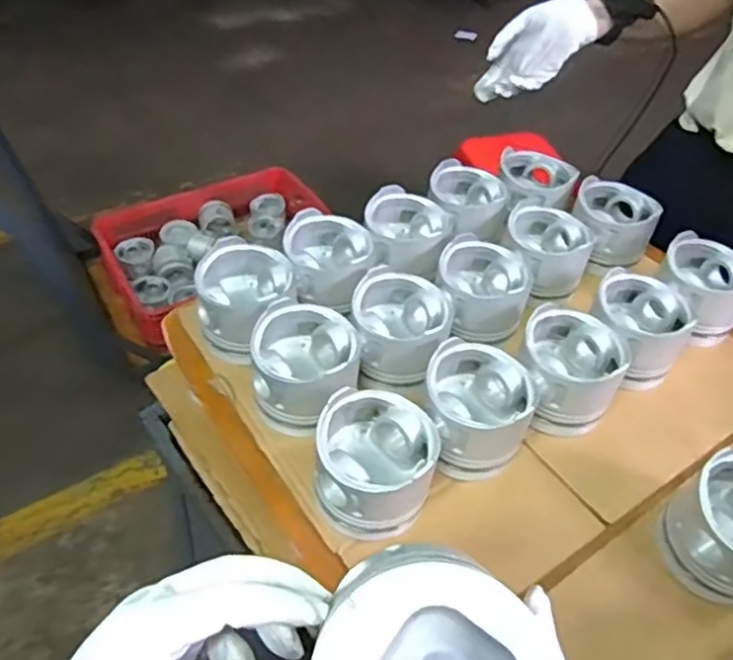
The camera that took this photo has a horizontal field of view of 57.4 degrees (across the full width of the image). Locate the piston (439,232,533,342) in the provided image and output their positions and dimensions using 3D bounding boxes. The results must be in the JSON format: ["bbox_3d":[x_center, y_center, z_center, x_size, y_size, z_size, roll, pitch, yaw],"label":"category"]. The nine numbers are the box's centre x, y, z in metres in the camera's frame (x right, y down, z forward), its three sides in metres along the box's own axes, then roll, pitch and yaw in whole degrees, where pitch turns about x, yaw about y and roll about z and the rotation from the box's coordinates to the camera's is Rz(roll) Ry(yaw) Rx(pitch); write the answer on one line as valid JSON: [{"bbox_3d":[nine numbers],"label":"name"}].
[{"bbox_3d":[0.126,-0.042,0.746,0.102,0.065,0.108,13,47,7],"label":"piston"}]

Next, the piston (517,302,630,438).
[{"bbox_3d":[0.203,0.044,0.680,0.102,0.082,0.110,17,47,11],"label":"piston"}]

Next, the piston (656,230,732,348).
[{"bbox_3d":[0.395,-0.046,0.795,0.102,0.082,0.102,32,52,23],"label":"piston"}]

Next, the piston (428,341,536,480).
[{"bbox_3d":[0.103,0.077,0.632,0.103,0.075,0.112,10,47,4],"label":"piston"}]

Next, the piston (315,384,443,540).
[{"bbox_3d":[0.007,0.115,0.583,0.100,0.077,0.110,-1,47,-6],"label":"piston"}]

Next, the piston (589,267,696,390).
[{"bbox_3d":[0.294,0.000,0.735,0.096,0.078,0.107,-18,51,-21],"label":"piston"}]

